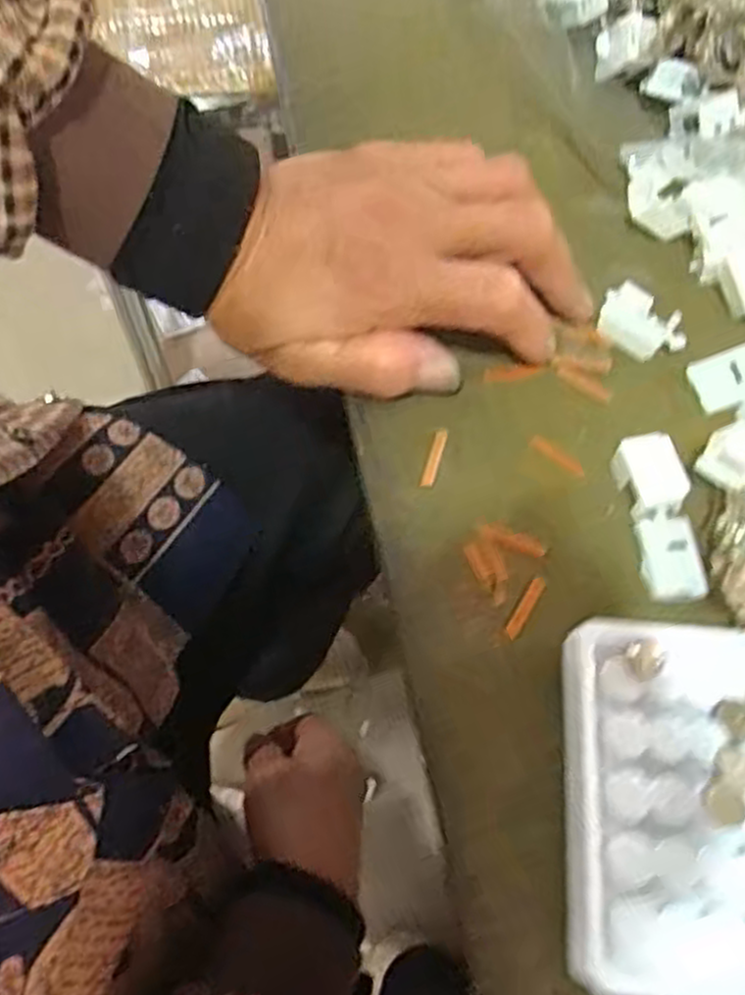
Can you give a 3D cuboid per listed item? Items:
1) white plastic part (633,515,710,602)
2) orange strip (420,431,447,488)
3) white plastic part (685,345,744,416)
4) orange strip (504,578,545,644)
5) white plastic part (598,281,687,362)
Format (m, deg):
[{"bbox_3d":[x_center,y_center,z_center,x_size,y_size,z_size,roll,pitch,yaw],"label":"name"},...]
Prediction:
[{"bbox_3d":[0.100,0.020,0.259,0.021,0.004,0.028,-2,67,-3],"label":"white plastic part"},{"bbox_3d":[0.022,-0.014,0.273,0.005,0.004,0.023,17,68,5],"label":"orange strip"},{"bbox_3d":[0.133,-0.044,0.286,0.028,0.004,0.021,-17,69,-9],"label":"white plastic part"},{"bbox_3d":[0.050,0.036,0.254,0.004,0.004,0.023,31,70,11],"label":"orange strip"},{"bbox_3d":[0.102,-0.066,0.293,0.032,0.007,0.020,34,70,12],"label":"white plastic part"}]

